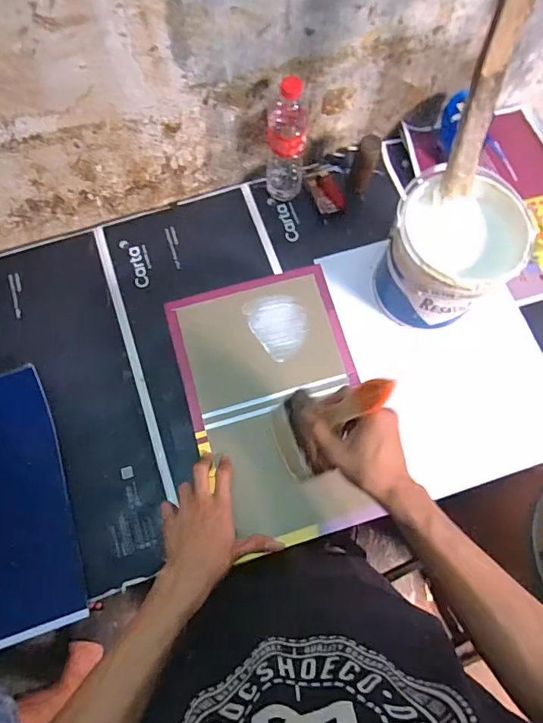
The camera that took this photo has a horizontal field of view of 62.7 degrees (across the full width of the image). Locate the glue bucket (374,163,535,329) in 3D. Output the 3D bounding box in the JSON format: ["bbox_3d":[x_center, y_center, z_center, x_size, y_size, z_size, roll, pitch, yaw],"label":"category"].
[{"bbox_3d":[0.266,-0.163,0.699,0.178,0.185,0.185,23,73,5],"label":"glue bucket"}]

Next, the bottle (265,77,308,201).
[{"bbox_3d":[0.025,-0.367,0.745,0.063,0.232,0.061,6,72,0],"label":"bottle"}]

